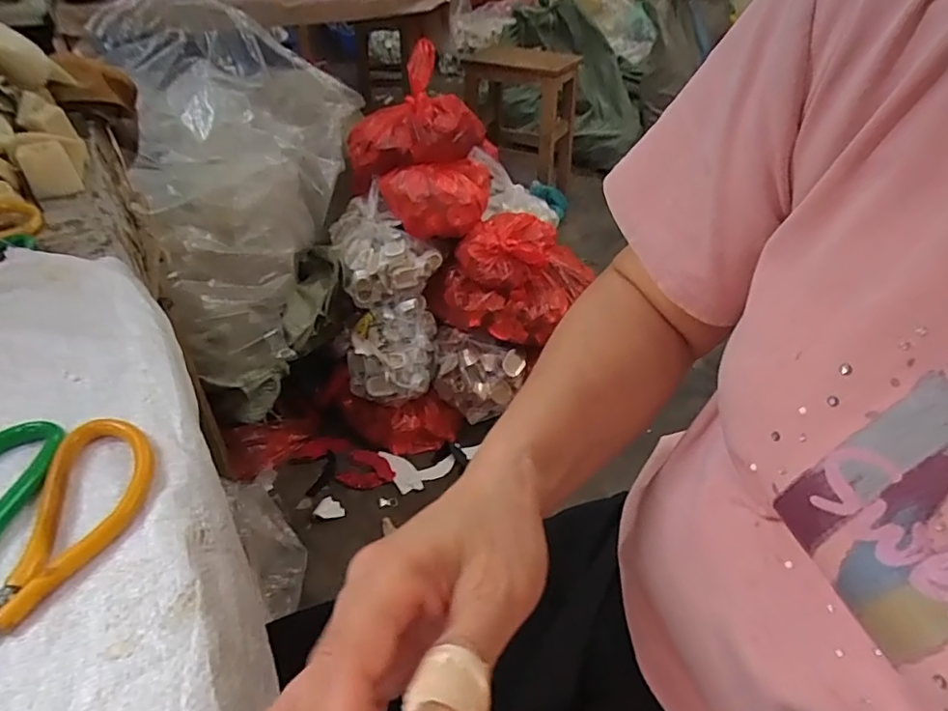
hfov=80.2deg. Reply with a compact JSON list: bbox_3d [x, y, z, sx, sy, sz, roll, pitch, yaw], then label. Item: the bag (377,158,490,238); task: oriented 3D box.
[{"bbox_3d":[-0.063,-0.318,1.122,0.223,0.103,0.137,-11,43,-14],"label":"bag"}]

